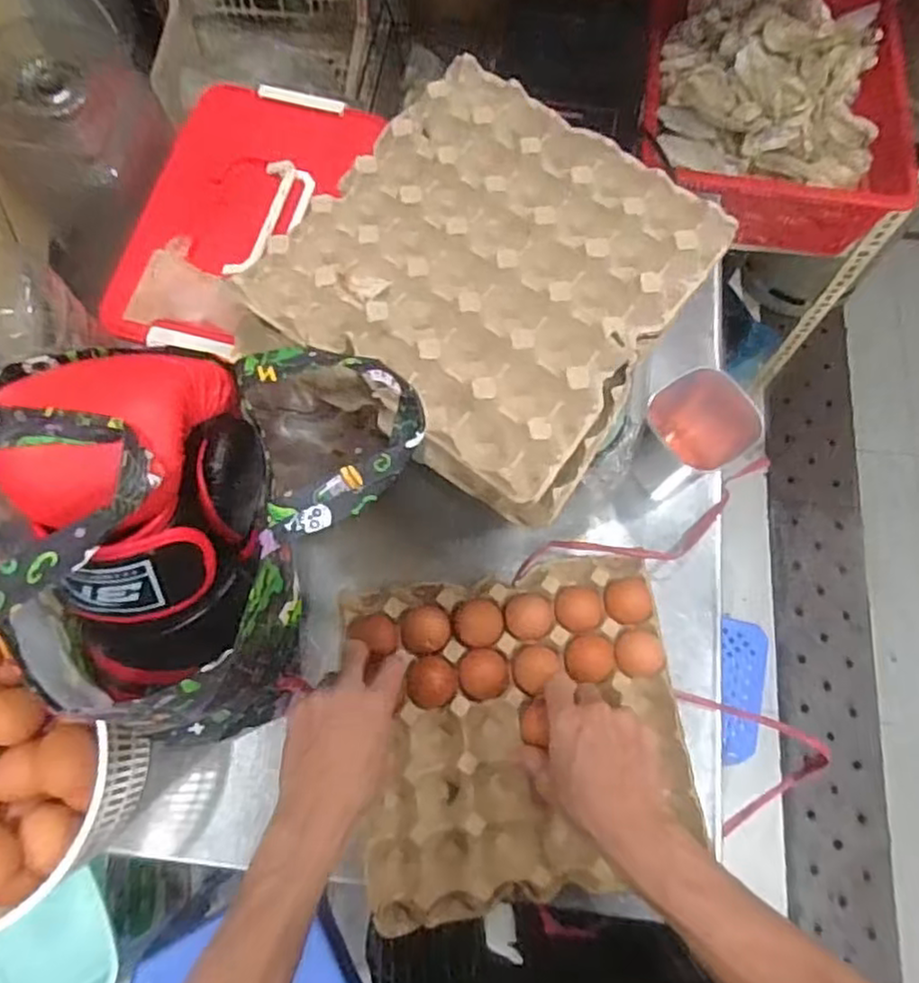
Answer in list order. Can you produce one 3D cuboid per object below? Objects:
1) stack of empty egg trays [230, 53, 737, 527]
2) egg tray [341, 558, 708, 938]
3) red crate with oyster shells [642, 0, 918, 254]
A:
[{"bbox_3d":[0.024,-0.172,0.559,0.295,0.074,0.291,36,75,10],"label":"stack of empty egg trays"},{"bbox_3d":[0.053,0.213,0.634,0.285,0.052,0.279,-7,72,-3],"label":"egg tray"},{"bbox_3d":[0.461,-0.594,1.063,0.366,0.138,0.422,6,72,1],"label":"red crate with oyster shells"}]

